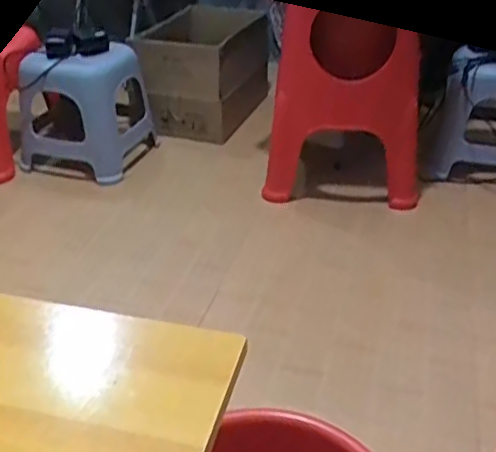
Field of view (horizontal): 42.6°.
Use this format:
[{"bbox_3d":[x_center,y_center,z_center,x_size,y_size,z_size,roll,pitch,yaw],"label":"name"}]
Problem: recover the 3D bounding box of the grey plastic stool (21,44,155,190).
[{"bbox_3d":[-0.446,-0.328,1.755,0.280,0.324,0.271,13,35,18],"label":"grey plastic stool"}]

